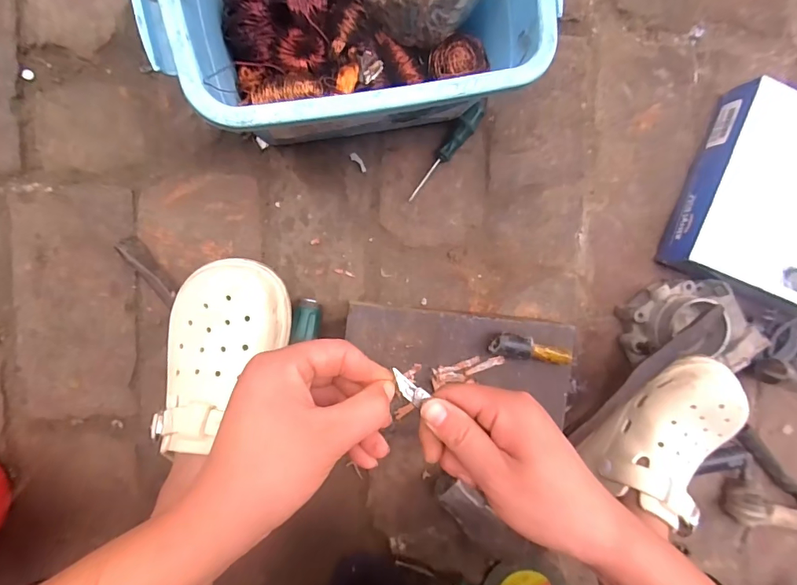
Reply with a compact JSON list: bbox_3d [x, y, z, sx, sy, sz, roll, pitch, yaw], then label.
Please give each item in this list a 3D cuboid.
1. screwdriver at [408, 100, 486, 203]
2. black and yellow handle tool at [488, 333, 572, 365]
[{"bbox_3d":[0.050,-0.148,0.463,0.019,0.023,0.118,39,89,-8],"label":"screwdriver"},{"bbox_3d":[0.129,0.053,0.420,0.080,0.025,0.021,9,93,-7],"label":"black and yellow handle tool"}]

